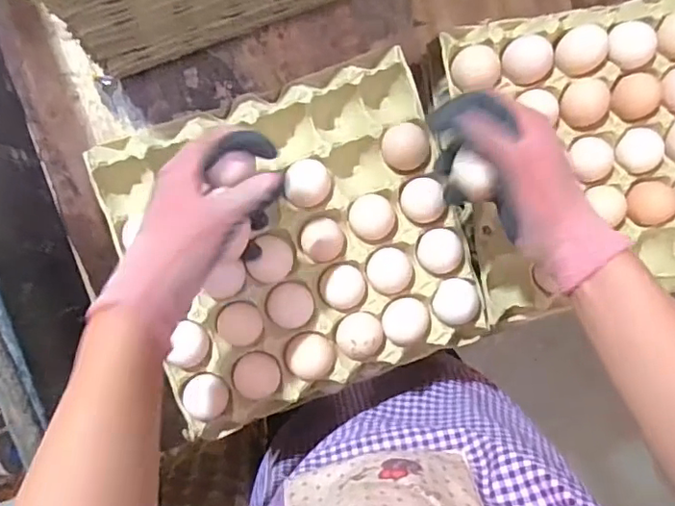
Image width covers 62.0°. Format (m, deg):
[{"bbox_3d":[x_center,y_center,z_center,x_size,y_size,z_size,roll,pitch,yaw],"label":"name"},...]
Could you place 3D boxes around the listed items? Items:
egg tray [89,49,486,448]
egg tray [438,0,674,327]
[{"bbox_3d":[-0.036,-0.007,0.514,0.289,0.046,0.272,-20,94,-6],"label":"egg tray"},{"bbox_3d":[0.265,-0.096,0.542,0.297,0.050,0.280,-9,93,-7],"label":"egg tray"}]

